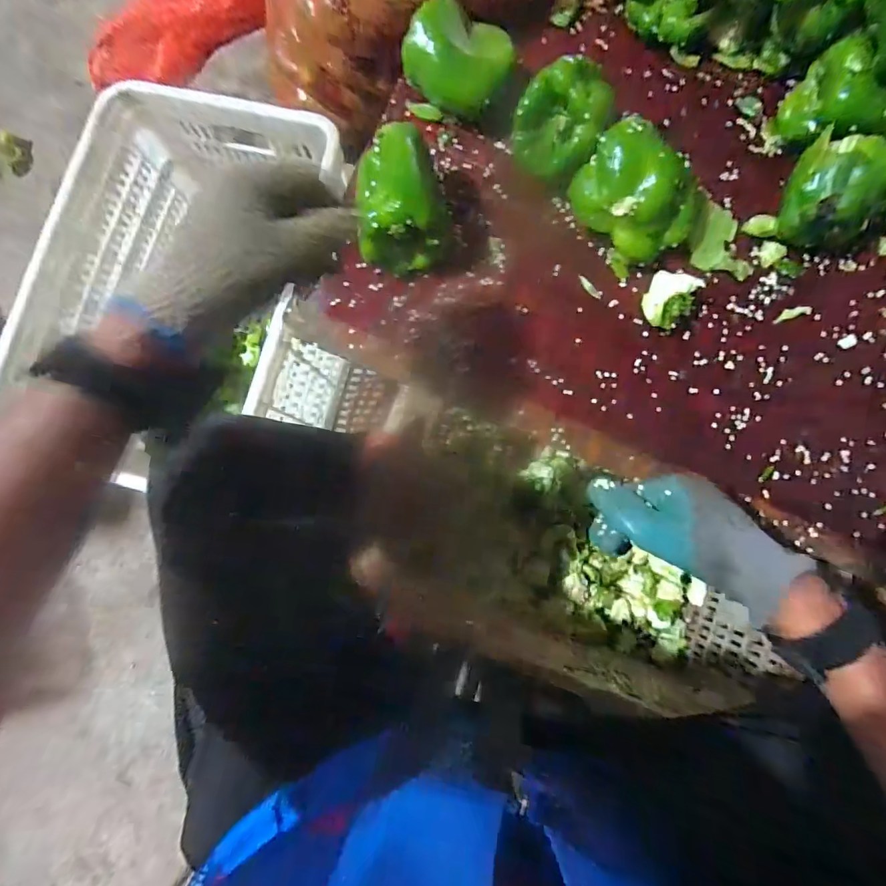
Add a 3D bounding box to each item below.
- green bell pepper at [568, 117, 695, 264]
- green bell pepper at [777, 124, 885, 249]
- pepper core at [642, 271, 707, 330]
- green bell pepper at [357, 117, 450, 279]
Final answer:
[{"bbox_3d":[0.178,-0.227,0.417,0.110,0.080,0.082,44,88,8],"label":"green bell pepper"},{"bbox_3d":[0.351,-0.224,0.410,0.088,0.070,0.086,-38,81,0],"label":"green bell pepper"},{"bbox_3d":[0.209,-0.130,0.422,0.043,0.038,0.043,-1,83,5],"label":"pepper core"},{"bbox_3d":[-0.038,-0.227,0.437,0.084,0.080,0.109,-2,83,5],"label":"green bell pepper"}]

